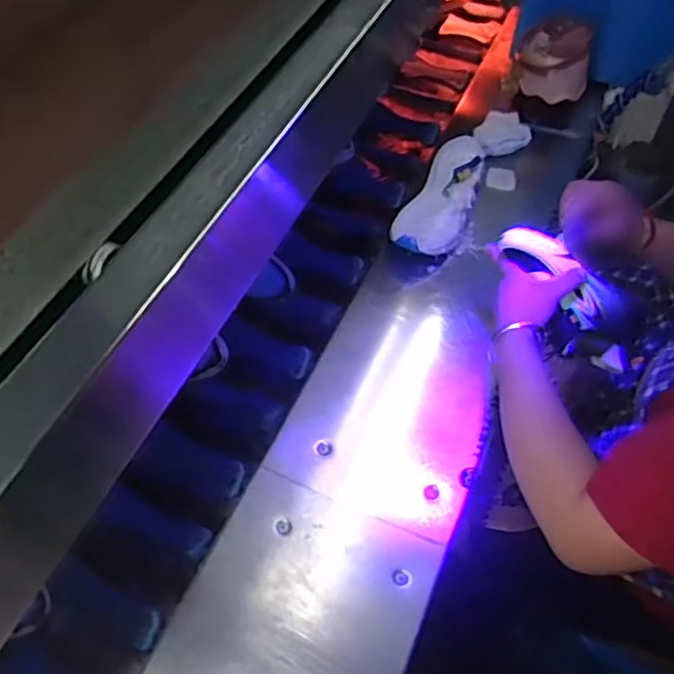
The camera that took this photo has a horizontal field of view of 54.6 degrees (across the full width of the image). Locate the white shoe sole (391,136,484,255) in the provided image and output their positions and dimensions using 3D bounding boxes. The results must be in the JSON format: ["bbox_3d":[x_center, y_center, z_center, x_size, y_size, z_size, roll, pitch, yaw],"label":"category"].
[{"bbox_3d":[0.163,-0.218,1.037,0.105,0.062,0.269,18,54,11],"label":"white shoe sole"}]

